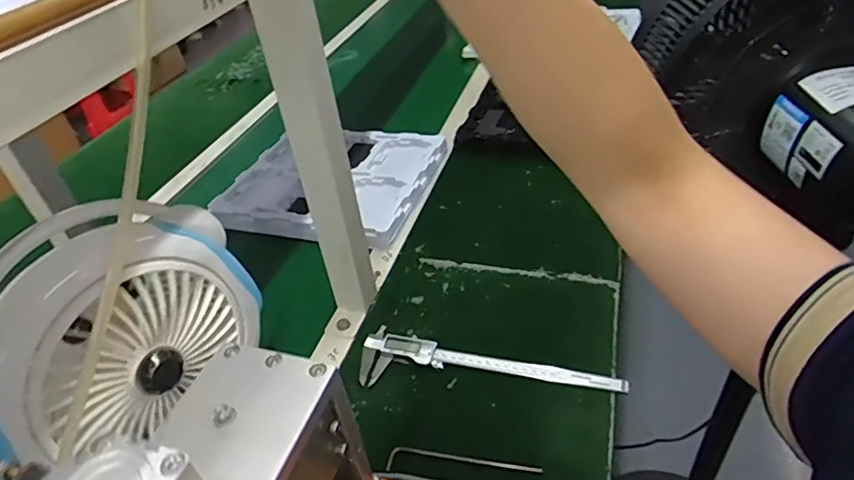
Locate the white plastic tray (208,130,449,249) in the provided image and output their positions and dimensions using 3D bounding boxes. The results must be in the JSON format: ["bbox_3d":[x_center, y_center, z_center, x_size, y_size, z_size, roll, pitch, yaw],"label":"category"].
[{"bbox_3d":[-0.155,-0.104,0.917,0.320,0.030,0.281,8,41,19],"label":"white plastic tray"}]

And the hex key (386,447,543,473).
[{"bbox_3d":[0.034,0.209,0.522,0.144,0.006,0.025,0,39,9],"label":"hex key"}]

